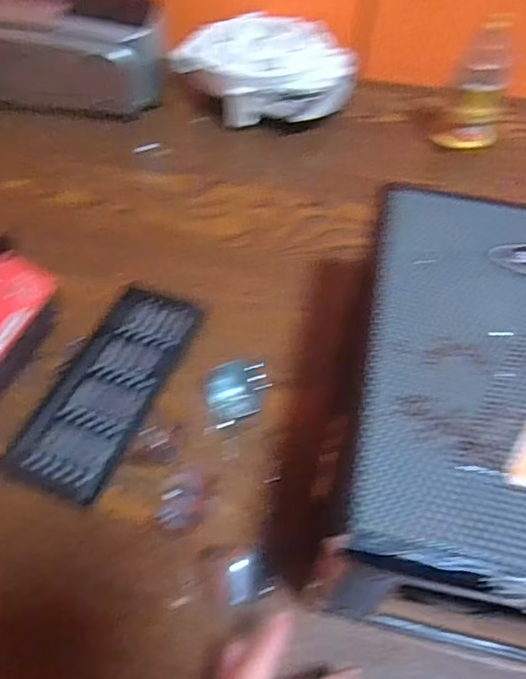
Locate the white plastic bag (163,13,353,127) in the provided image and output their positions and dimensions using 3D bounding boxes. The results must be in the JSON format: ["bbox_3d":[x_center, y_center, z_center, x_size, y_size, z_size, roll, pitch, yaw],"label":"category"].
[{"bbox_3d":[0.001,-0.273,0.574,0.178,0.062,0.123,4,52,-1],"label":"white plastic bag"}]

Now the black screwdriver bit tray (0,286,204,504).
[{"bbox_3d":[-0.096,0.025,0.356,0.065,0.012,0.152,18,54,10],"label":"black screwdriver bit tray"}]

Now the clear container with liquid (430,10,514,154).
[{"bbox_3d":[0.208,-0.240,0.529,0.053,0.114,0.052,25,54,17],"label":"clear container with liquid"}]

